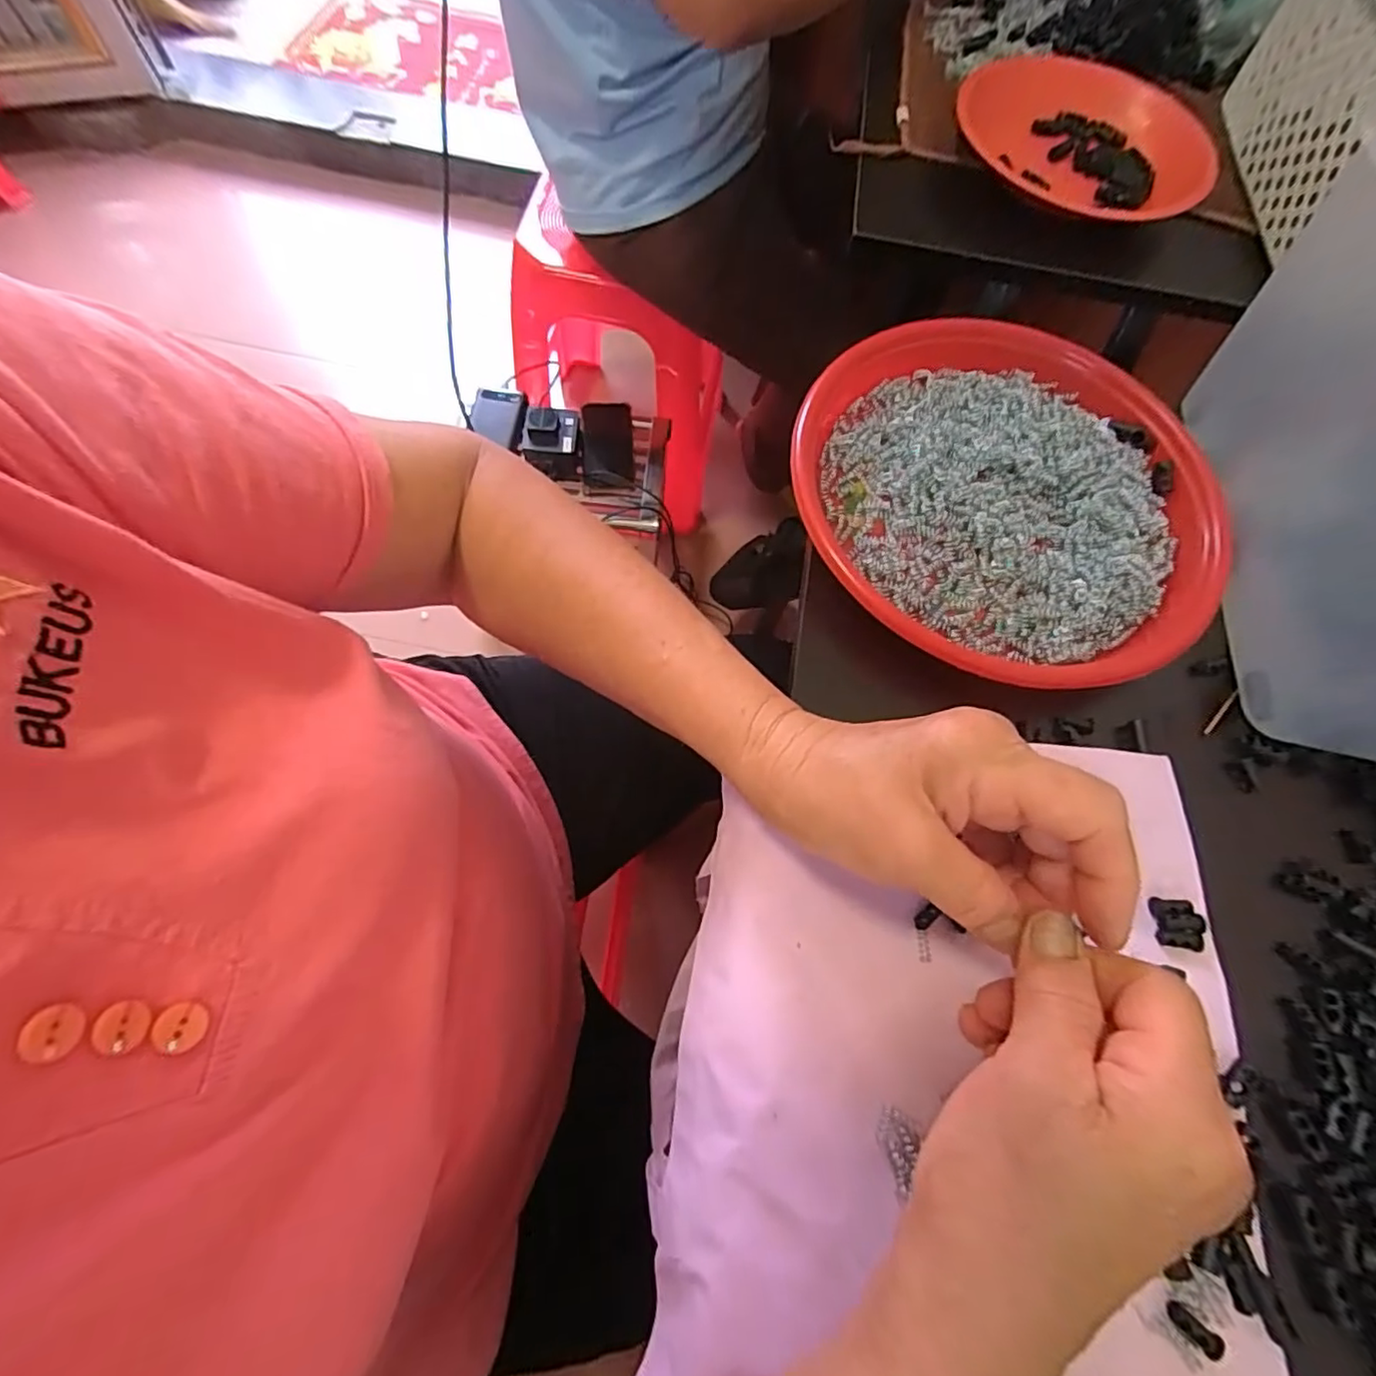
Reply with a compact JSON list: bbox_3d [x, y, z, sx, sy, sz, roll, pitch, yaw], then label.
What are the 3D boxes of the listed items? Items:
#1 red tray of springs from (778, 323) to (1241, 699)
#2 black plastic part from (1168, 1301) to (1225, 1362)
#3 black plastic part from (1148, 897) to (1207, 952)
[{"bbox_3d":[0.179,-0.113,0.349,0.227,0.029,0.236,32,70,10],"label":"red tray of springs"},{"bbox_3d":[0.184,0.233,0.224,0.017,0.004,0.008,37,70,29],"label":"black plastic part"},{"bbox_3d":[0.217,0.104,0.273,0.020,0.004,0.021,6,68,-1],"label":"black plastic part"}]

